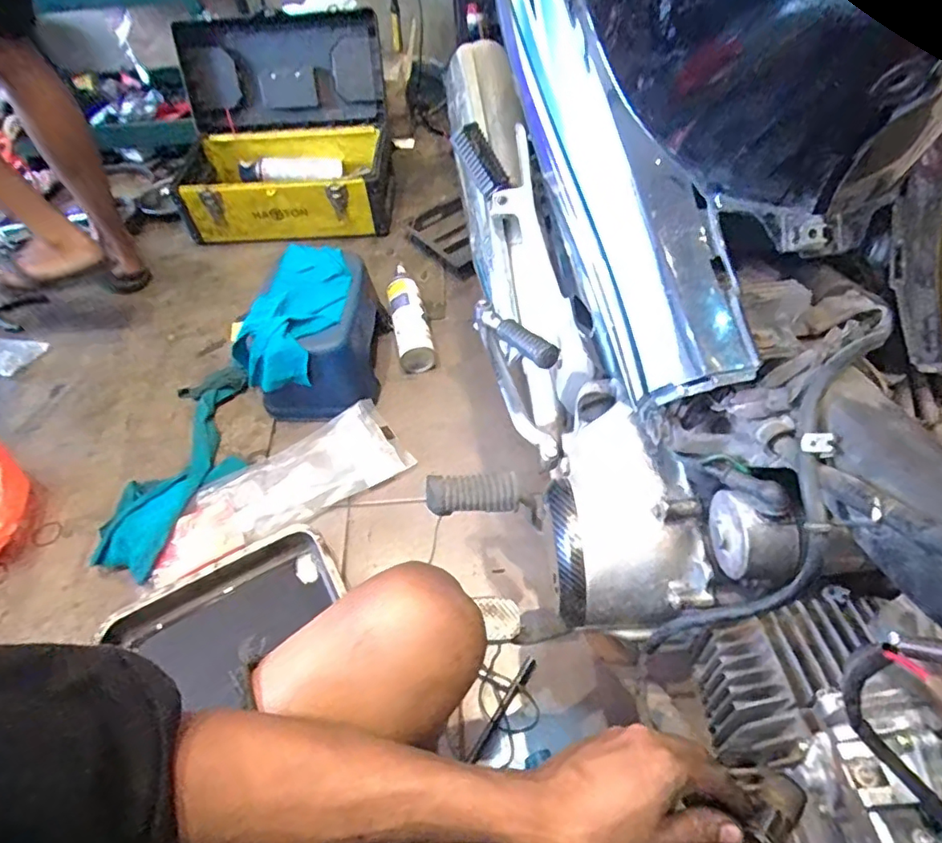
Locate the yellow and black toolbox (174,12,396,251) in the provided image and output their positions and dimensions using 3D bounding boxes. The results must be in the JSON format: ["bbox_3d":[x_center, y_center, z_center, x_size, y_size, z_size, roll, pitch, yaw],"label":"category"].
[{"bbox_3d":[-0.415,-0.617,1.254,0.468,0.332,0.377,1,54,5],"label":"yellow and black toolbox"}]

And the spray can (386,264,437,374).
[{"bbox_3d":[-0.125,-0.211,1.125,0.067,0.077,0.253,-13,54,-5],"label":"spray can"}]

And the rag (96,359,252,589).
[{"bbox_3d":[-0.472,0.063,0.956,0.181,0.041,0.416,0,53,4],"label":"rag"}]

